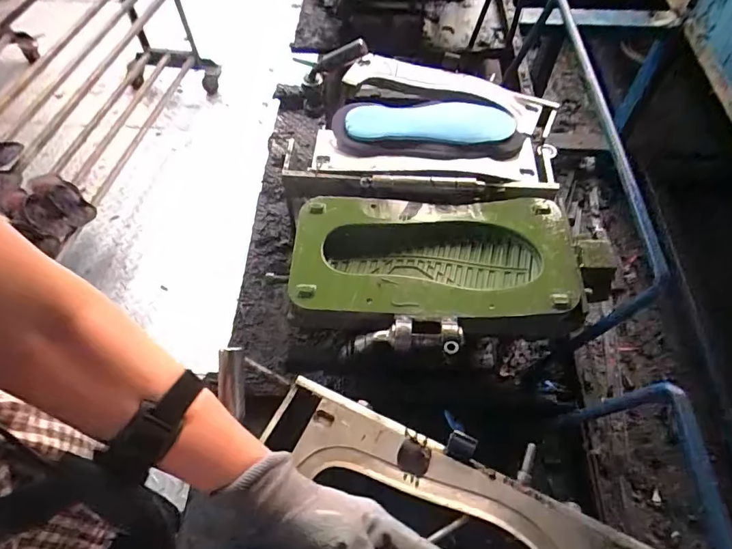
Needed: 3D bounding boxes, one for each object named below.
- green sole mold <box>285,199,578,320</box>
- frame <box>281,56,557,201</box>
[{"bbox_3d":[0.076,-0.022,0.568,0.328,0.046,0.172,1,56,1],"label":"green sole mold"},{"bbox_3d":[0.088,-0.211,0.679,0.374,0.066,0.245,7,57,6],"label":"frame"}]

